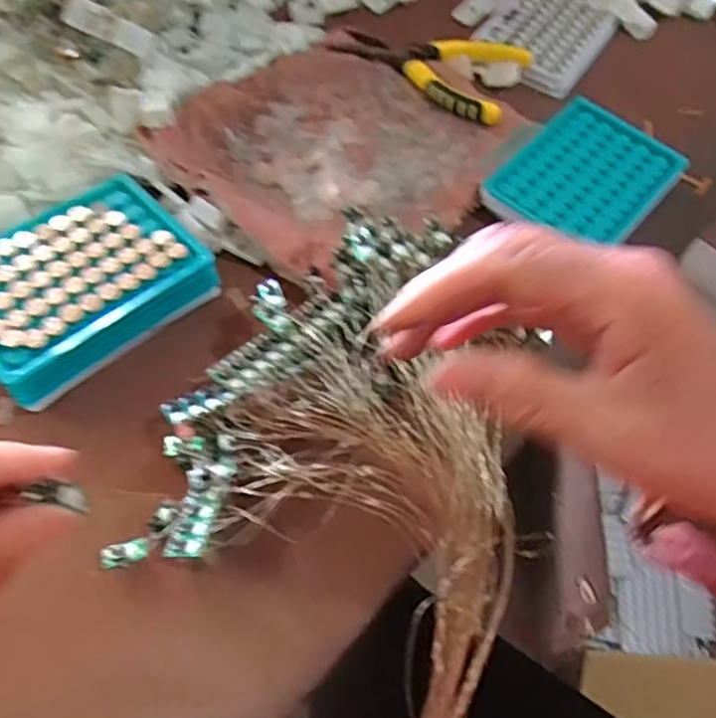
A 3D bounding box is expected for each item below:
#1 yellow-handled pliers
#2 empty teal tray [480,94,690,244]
[{"bbox_3d":[0.058,-0.239,0.539,0.146,0.013,0.092,27,61,11],"label":"yellow-handled pliers"},{"bbox_3d":[0.159,-0.129,0.478,0.095,0.012,0.128,39,63,17],"label":"empty teal tray"}]

